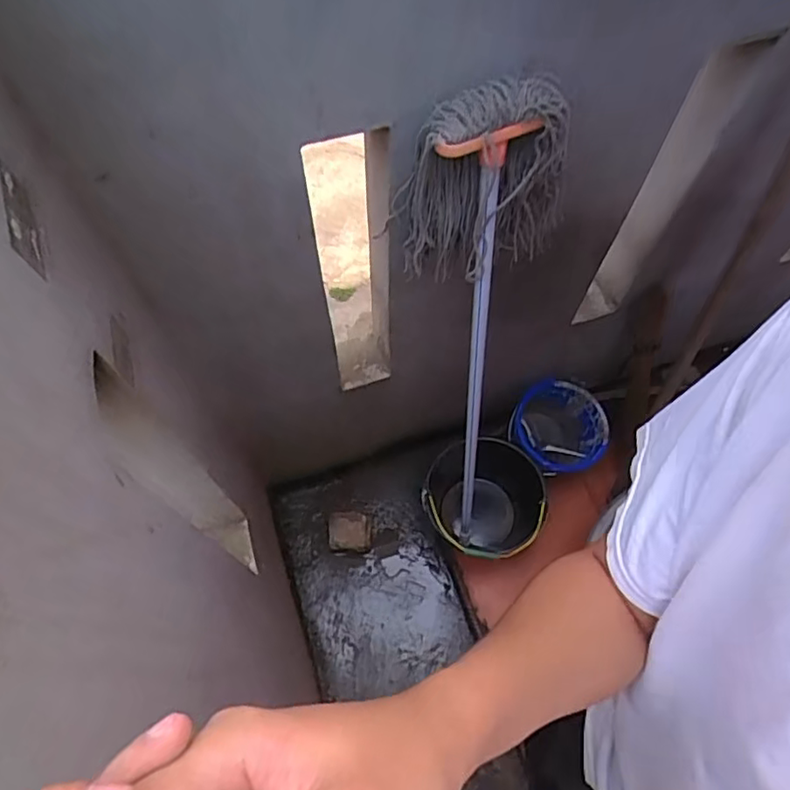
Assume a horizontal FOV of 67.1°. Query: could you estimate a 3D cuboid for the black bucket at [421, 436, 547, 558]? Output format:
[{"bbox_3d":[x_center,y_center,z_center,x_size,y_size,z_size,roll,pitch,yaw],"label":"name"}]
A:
[{"bbox_3d":[0.213,0.260,1.454,0.275,0.237,0.286,0,64,0],"label":"black bucket"}]

